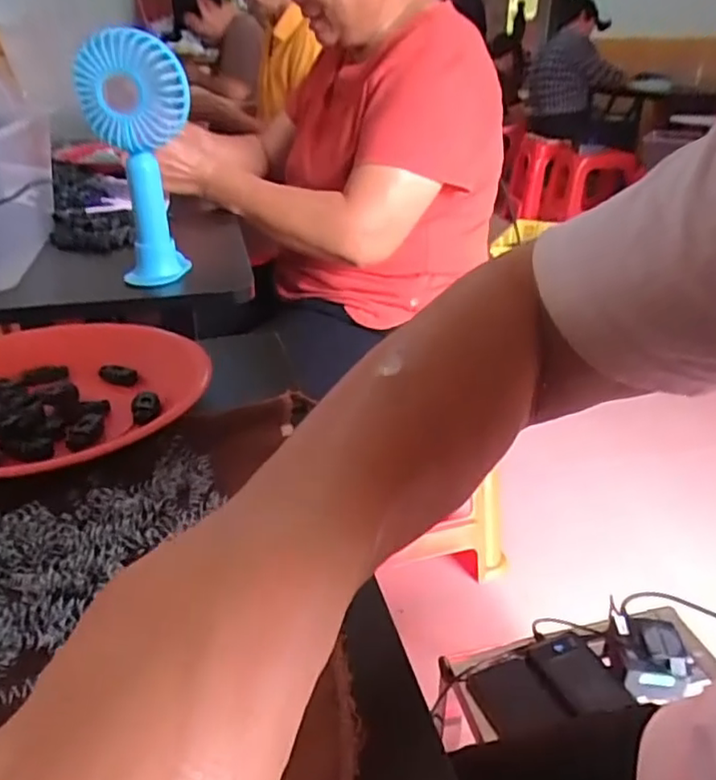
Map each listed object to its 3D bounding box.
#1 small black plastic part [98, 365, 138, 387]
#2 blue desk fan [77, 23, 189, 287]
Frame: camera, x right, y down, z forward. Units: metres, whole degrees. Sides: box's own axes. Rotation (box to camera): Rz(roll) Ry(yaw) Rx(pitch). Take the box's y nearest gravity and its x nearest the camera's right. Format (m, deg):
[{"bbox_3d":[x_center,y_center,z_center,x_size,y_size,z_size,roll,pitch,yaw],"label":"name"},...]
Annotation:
[{"bbox_3d":[-0.171,-0.011,0.461,0.028,0.010,0.012,8,29,13],"label":"small black plastic part"},{"bbox_3d":[-0.218,-0.228,0.659,0.102,0.229,0.058,-9,30,-17],"label":"blue desk fan"}]

